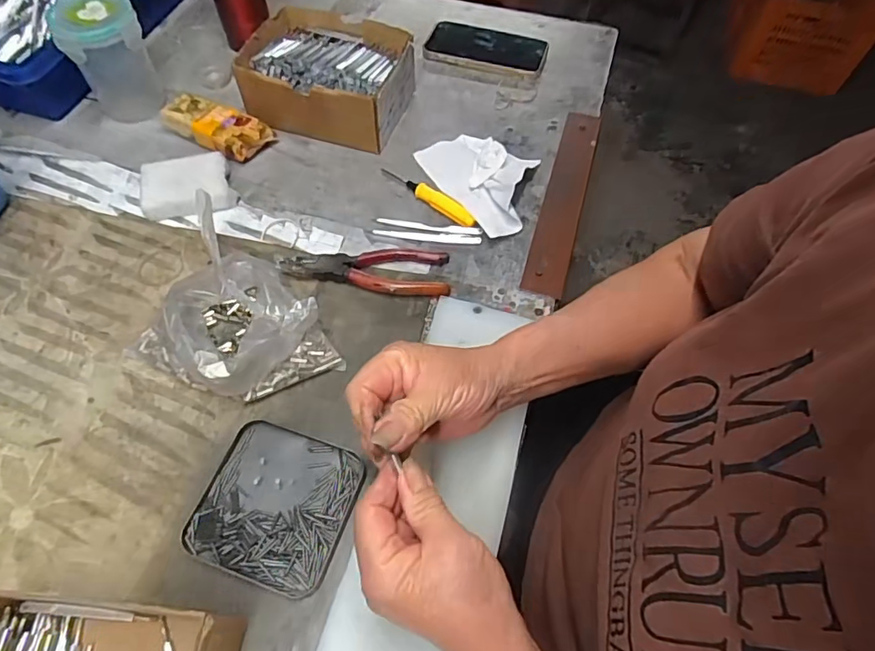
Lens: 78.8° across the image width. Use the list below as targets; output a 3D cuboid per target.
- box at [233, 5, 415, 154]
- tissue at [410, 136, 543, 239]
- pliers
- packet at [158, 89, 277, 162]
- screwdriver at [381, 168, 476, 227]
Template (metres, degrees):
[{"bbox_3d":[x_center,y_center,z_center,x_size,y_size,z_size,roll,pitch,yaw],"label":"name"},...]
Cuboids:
[{"bbox_3d":[-0.116,-0.273,0.583,0.164,0.063,0.132,13,58,5],"label":"box"},{"bbox_3d":[0.052,-0.158,0.539,0.097,0.034,0.143,-30,64,-20],"label":"tissue"},{"bbox_3d":[-0.065,-0.052,0.482,0.148,0.011,0.049,5,58,0],"label":"pliers"},{"bbox_3d":[-0.236,-0.211,0.563,0.111,0.029,0.052,24,60,12],"label":"packet"},{"bbox_3d":[-0.009,-0.133,0.533,0.116,0.011,0.017,35,62,18],"label":"screwdriver"}]

